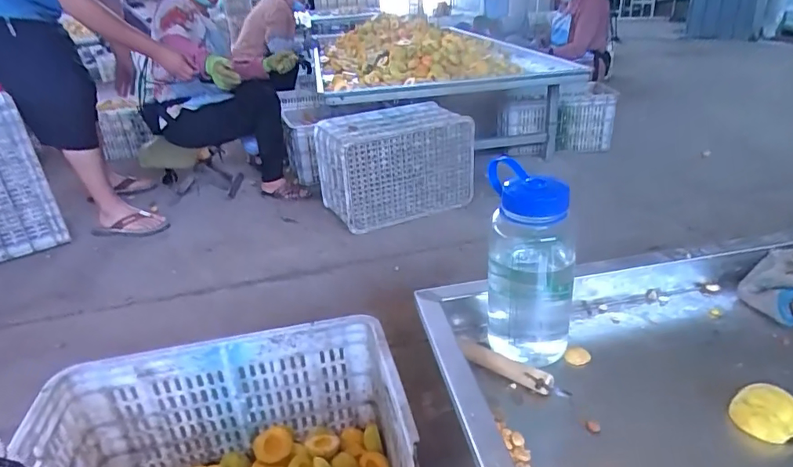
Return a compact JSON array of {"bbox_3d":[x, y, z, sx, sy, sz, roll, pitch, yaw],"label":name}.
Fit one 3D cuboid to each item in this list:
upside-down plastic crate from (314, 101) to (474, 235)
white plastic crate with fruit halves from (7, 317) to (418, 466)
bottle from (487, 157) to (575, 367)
[{"bbox_3d":[-0.003,-0.250,1.870,0.542,0.375,0.288,-13,28,-16],"label":"upside-down plastic crate"},{"bbox_3d":[-0.235,0.376,0.755,0.498,0.280,0.340,-8,27,-8],"label":"white plastic crate with fruit halves"},{"bbox_3d":[0.145,0.045,0.551,0.100,0.224,0.089,6,29,20],"label":"bottle"}]

